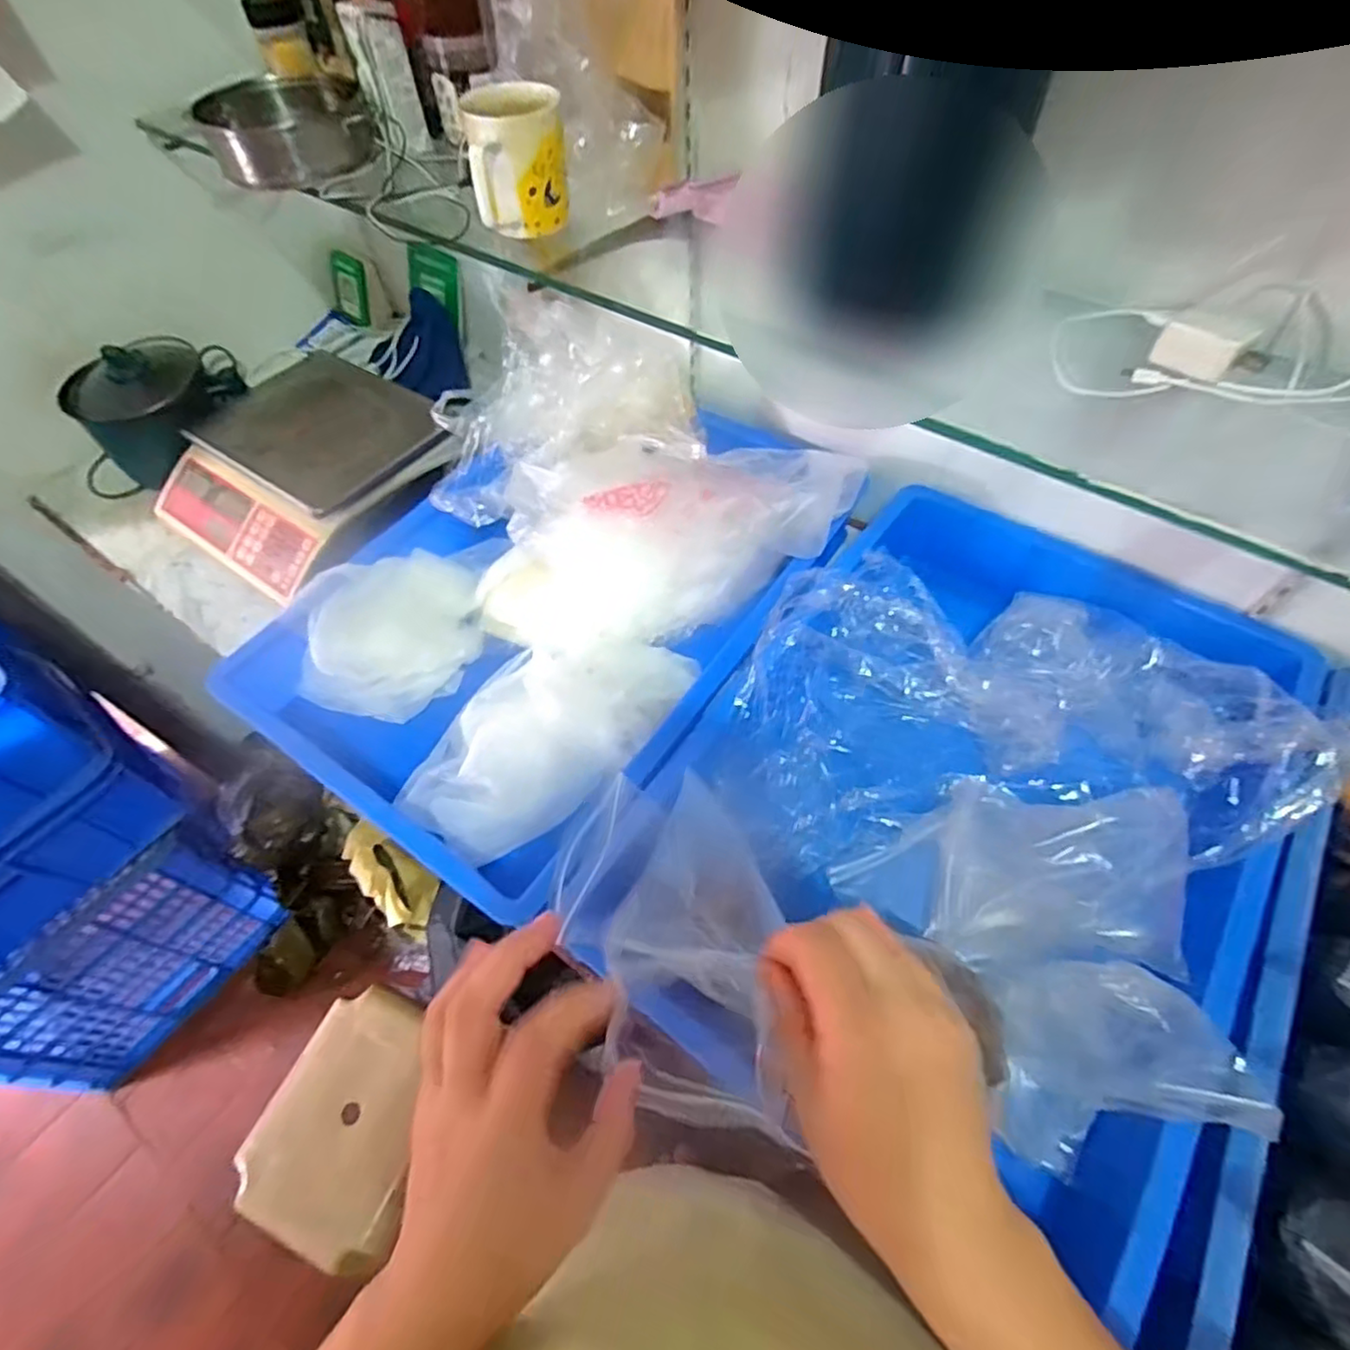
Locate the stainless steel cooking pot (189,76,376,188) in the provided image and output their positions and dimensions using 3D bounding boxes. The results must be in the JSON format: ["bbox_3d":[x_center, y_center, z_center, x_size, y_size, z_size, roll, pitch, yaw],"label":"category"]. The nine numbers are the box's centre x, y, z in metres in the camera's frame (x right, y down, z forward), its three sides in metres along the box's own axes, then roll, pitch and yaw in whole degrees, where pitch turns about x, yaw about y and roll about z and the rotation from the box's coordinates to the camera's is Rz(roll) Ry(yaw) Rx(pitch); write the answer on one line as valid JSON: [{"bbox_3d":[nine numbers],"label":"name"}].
[{"bbox_3d":[-0.413,-0.581,0.716,0.165,0.065,0.113,-24,58,-13],"label":"stainless steel cooking pot"}]

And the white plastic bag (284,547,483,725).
[{"bbox_3d":[-0.300,-0.054,0.708,0.168,0.081,0.184,-4,56,0],"label":"white plastic bag"}]

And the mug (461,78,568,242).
[{"bbox_3d":[-0.135,-0.444,0.584,0.080,0.095,0.075,-7,56,-2],"label":"mug"}]

